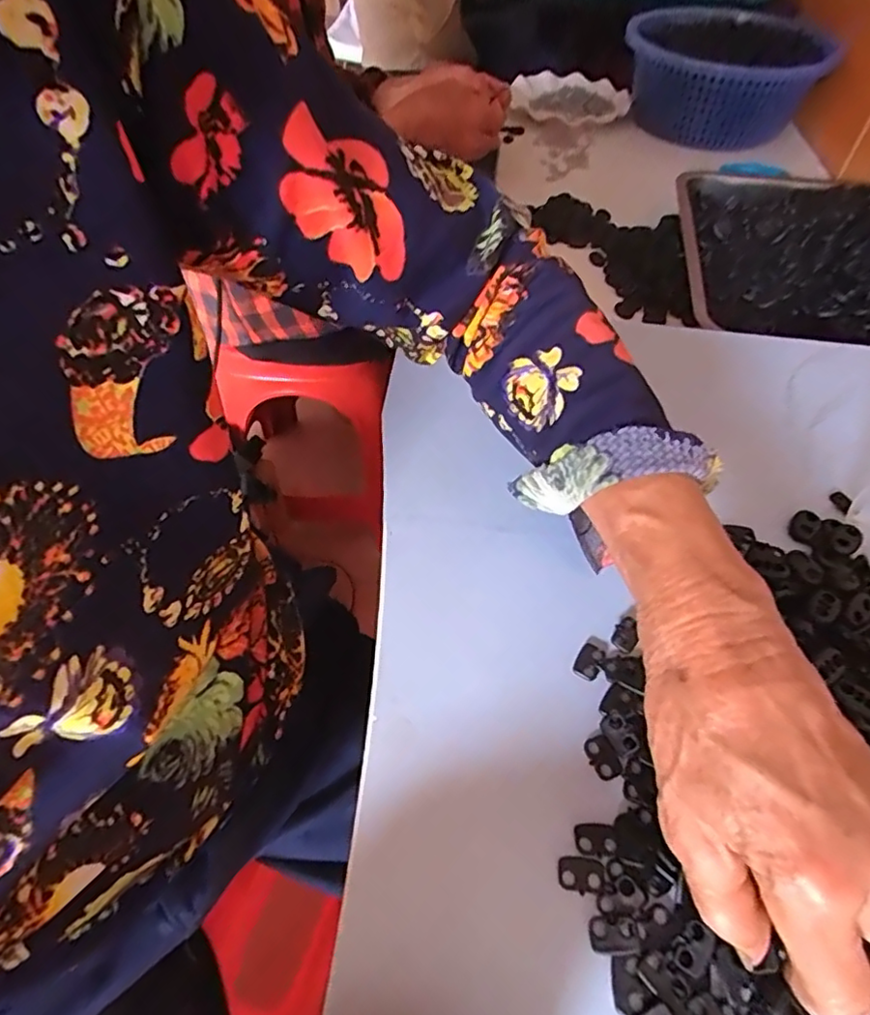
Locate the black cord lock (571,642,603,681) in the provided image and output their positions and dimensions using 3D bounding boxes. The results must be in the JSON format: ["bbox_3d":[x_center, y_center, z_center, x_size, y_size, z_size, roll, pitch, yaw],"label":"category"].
[{"bbox_3d":[0.076,0.076,0.288,0.012,0.004,0.018,26,57,18],"label":"black cord lock"}]

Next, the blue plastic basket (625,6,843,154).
[{"bbox_3d":[0.425,-0.645,0.863,0.246,0.110,0.327,25,57,17],"label":"blue plastic basket"}]

